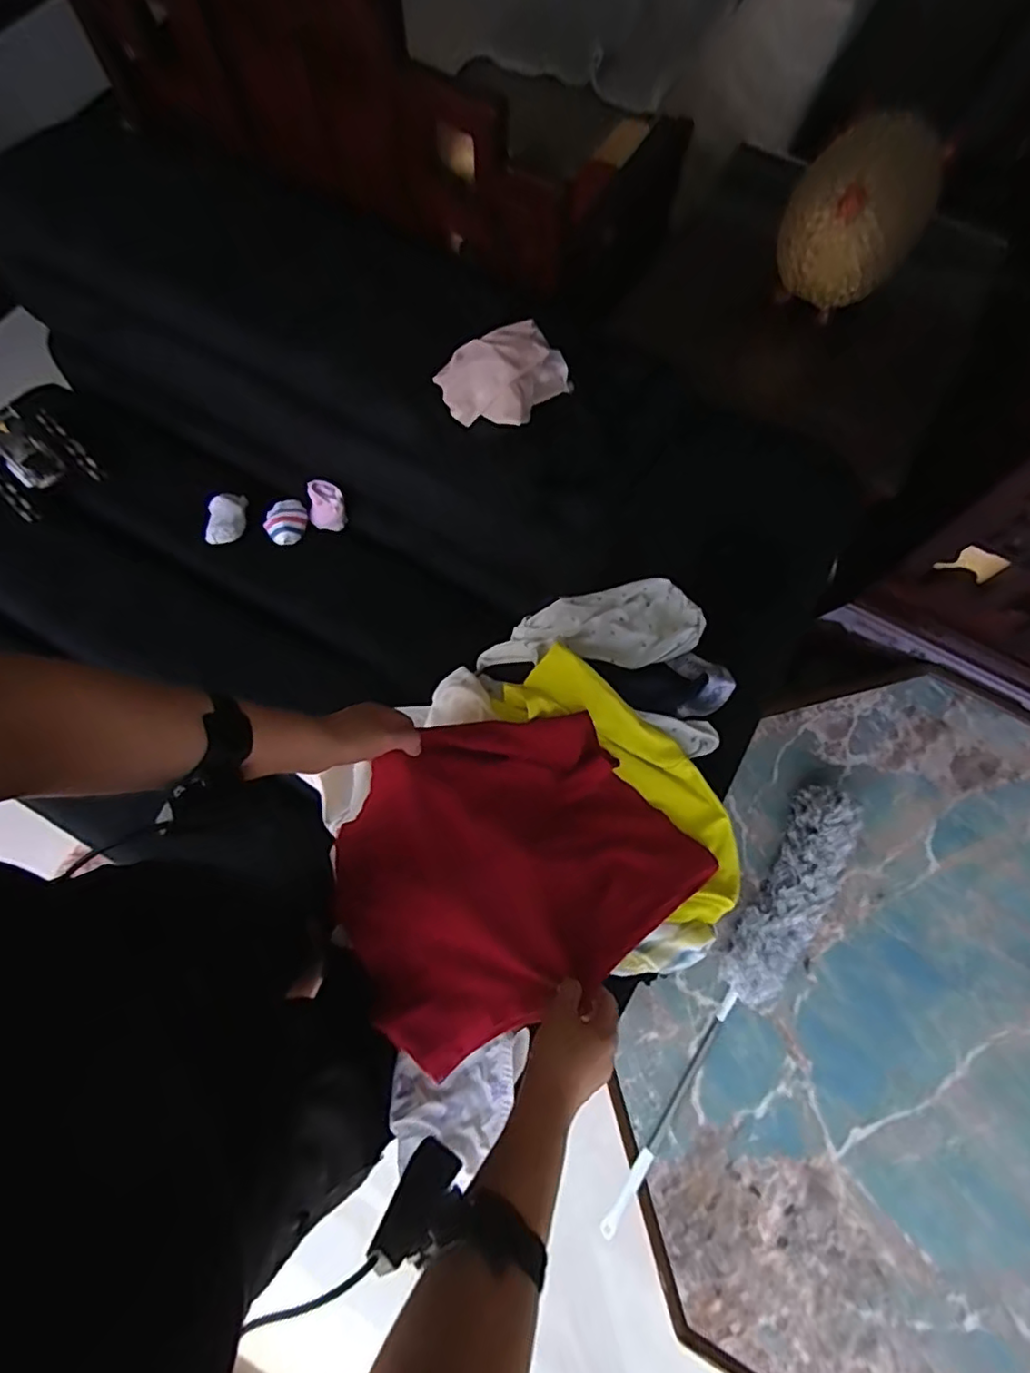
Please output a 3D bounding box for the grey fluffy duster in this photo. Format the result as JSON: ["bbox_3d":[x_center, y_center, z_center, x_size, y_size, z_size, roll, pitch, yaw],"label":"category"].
[{"bbox_3d":[0.366,0.495,0.934,0.117,0.079,0.731,31,74,8],"label":"grey fluffy duster"}]

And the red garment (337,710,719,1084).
[{"bbox_3d":[-0.014,0.185,0.640,0.357,0.071,0.283,-29,75,-10],"label":"red garment"}]

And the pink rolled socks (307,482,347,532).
[{"bbox_3d":[-0.340,-0.333,1.089,0.063,0.089,0.037,-1,38,-2],"label":"pink rolled socks"}]

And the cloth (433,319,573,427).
[{"bbox_3d":[-0.012,-0.423,0.816,0.168,0.047,0.143,-24,74,-9],"label":"cloth"}]

